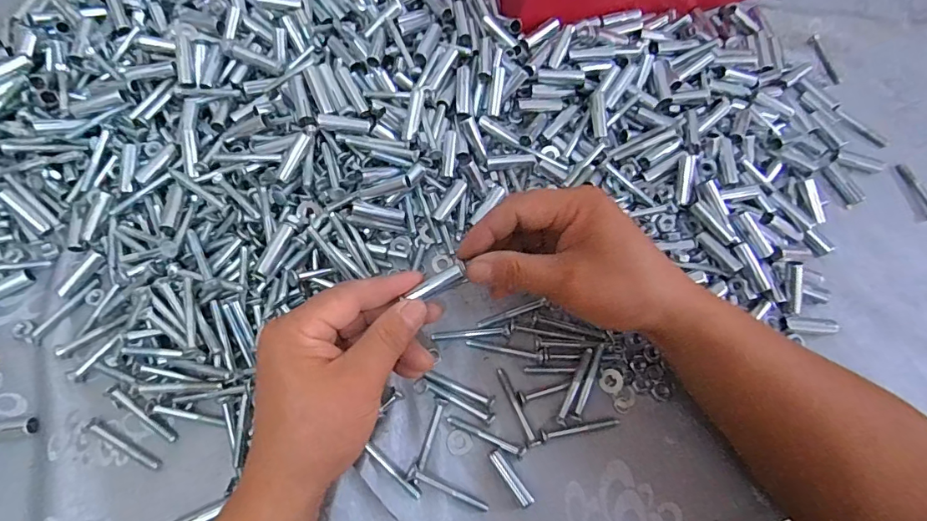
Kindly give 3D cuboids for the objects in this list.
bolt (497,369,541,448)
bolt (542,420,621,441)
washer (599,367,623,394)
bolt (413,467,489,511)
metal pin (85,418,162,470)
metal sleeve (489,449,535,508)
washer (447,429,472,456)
[{"bbox_3d":[0.038,0.101,0.331,0.009,0.005,0.055,-20,71,-10],"label":"bolt"},{"bbox_3d":[0.081,0.114,0.326,0.056,0.007,0.007,-11,70,-5],"label":"bolt"},{"bbox_3d":[0.106,0.086,0.342,0.017,0.004,0.017,-1,79,8],"label":"washer"},{"bbox_3d":[-0.008,0.149,0.308,0.053,0.011,0.008,21,71,7],"label":"bolt"},{"bbox_3d":[-0.225,0.122,0.316,0.058,0.005,0.009,26,72,9],"label":"metal pin"},{"bbox_3d":[0.031,0.143,0.314,0.010,0.009,0.039,-32,73,-14],"label":"metal sleeve"},{"bbox_3d":[-0.003,0.123,0.323,0.016,0.004,0.016,1,68,-2],"label":"washer"}]

